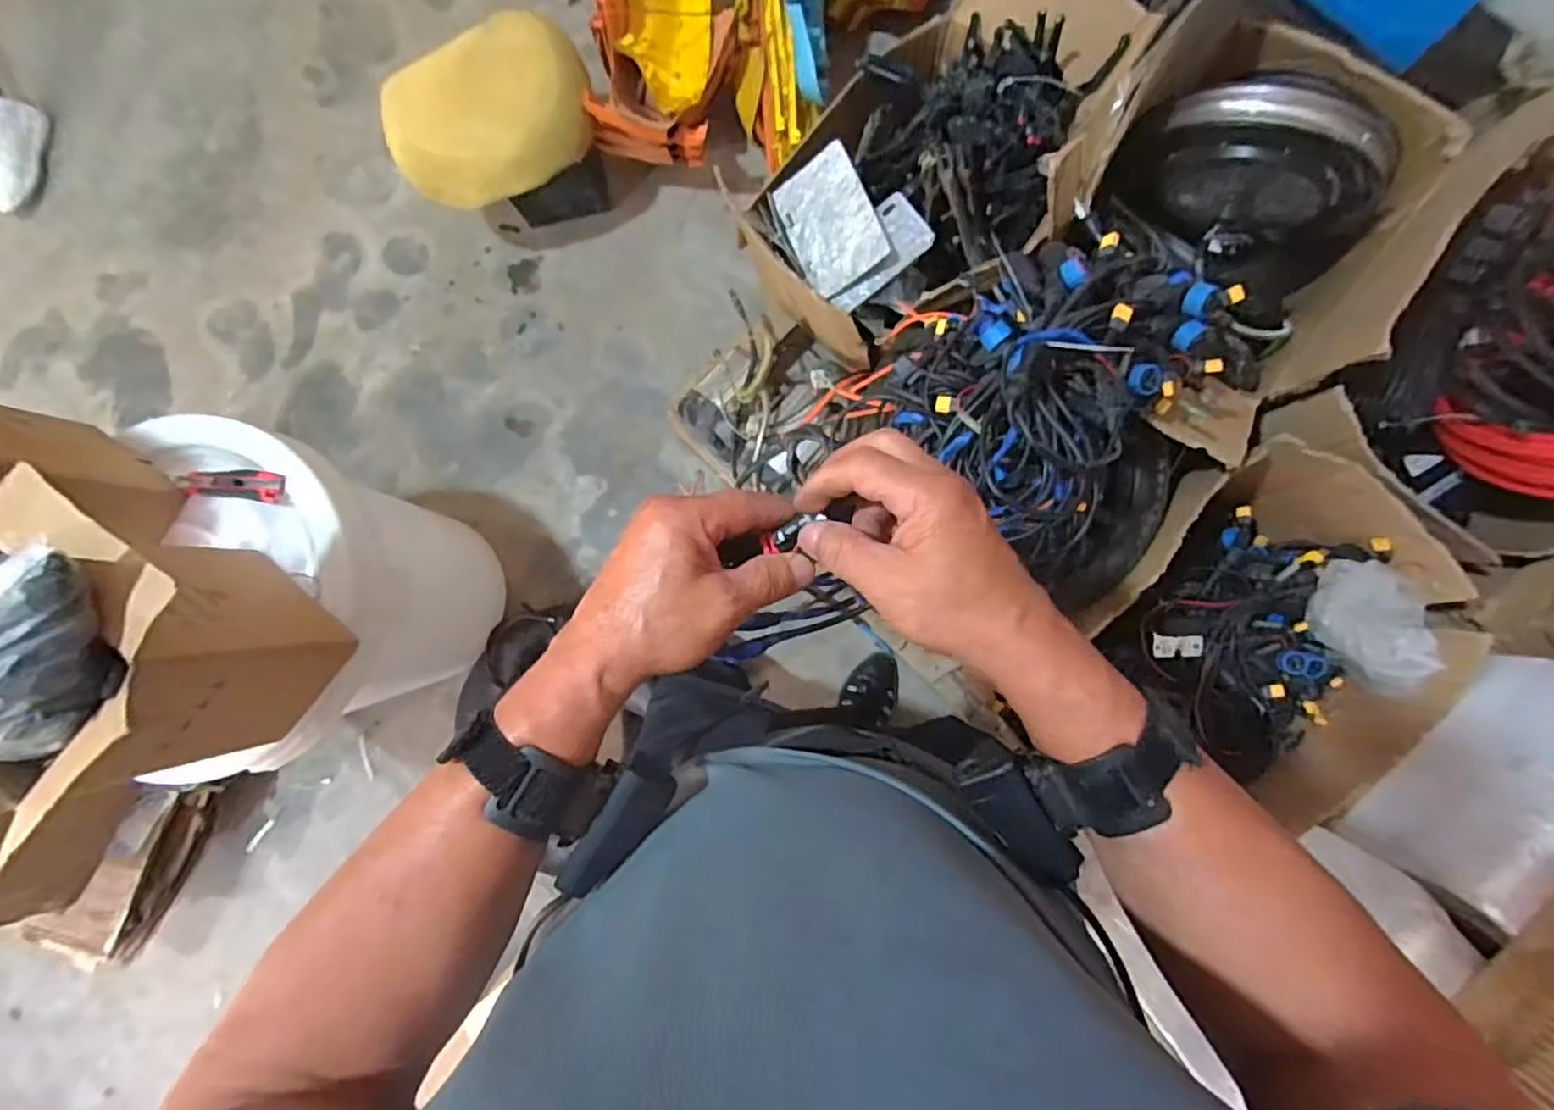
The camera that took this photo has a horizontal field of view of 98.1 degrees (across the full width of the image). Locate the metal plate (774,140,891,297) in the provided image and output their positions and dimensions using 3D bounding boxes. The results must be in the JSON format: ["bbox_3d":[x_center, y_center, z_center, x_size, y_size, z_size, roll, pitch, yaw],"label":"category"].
[{"bbox_3d":[0.075,-0.469,0.952,0.118,0.011,0.191,-27,78,24],"label":"metal plate"}]

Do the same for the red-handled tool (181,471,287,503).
[{"bbox_3d":[-0.702,-0.091,0.866,0.131,0.026,0.039,5,86,6],"label":"red-handled tool"}]

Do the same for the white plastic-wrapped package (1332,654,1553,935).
[{"bbox_3d":[0.730,0.220,0.667,0.275,0.181,0.048,-45,83,1],"label":"white plastic-wrapped package"}]

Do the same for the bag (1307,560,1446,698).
[{"bbox_3d":[0.734,0.089,0.836,0.107,0.116,0.166,-5,85,5],"label":"bag"}]

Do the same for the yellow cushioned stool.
[{"bbox_3d":[-0.479,-0.731,1.231,0.346,0.324,0.202,-15,85,4],"label":"yellow cushioned stool"}]

